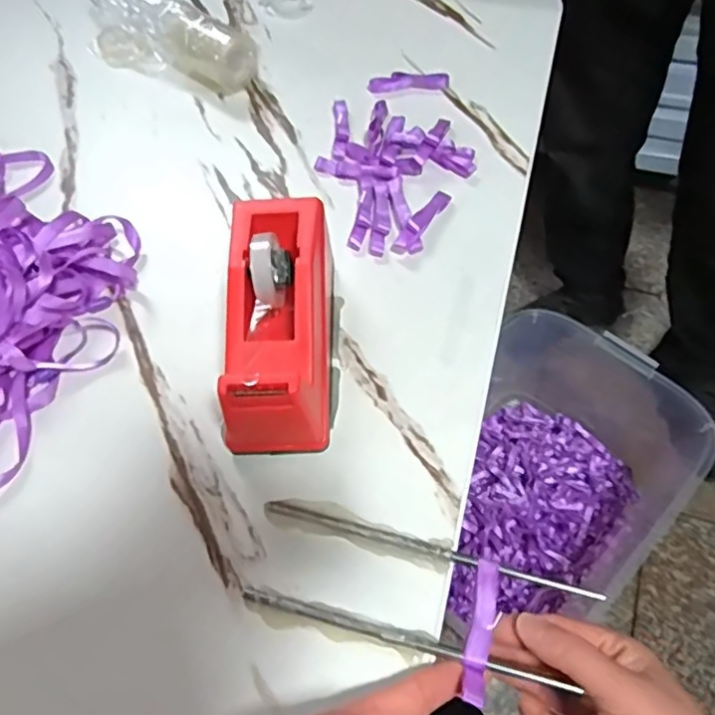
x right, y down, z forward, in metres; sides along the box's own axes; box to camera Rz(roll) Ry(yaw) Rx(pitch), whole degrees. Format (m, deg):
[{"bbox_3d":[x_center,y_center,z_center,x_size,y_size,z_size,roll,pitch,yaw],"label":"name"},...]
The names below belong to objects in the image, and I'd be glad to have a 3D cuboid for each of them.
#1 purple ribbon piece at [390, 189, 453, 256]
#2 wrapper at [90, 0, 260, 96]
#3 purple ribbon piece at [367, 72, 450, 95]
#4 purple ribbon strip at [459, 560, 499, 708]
[{"bbox_3d":[0.050,-0.103,0.439,0.014,0.014,0.066,32,64,22],"label":"purple ribbon piece"},{"bbox_3d":[-0.202,-0.319,0.573,0.232,0.055,0.070,32,64,22],"label":"wrapper"},{"bbox_3d":[0.046,-0.248,0.529,0.071,0.008,0.014,-1,57,3],"label":"purple ribbon piece"},{"bbox_3d":[0.061,0.134,0.291,0.012,0.009,0.066,11,55,11],"label":"purple ribbon strip"}]

